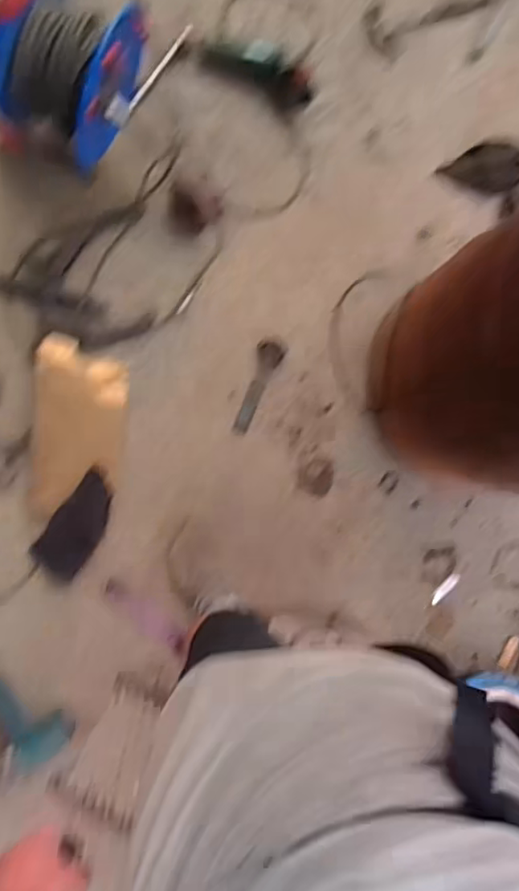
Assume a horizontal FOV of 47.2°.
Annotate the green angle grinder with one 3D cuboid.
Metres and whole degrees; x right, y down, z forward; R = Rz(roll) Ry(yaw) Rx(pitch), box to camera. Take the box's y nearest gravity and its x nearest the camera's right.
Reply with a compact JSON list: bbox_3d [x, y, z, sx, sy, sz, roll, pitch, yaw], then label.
[{"bbox_3d":[0.002,-0.896,1.388,0.266,0.071,0.084,19,87,-9],"label":"green angle grinder"}]

